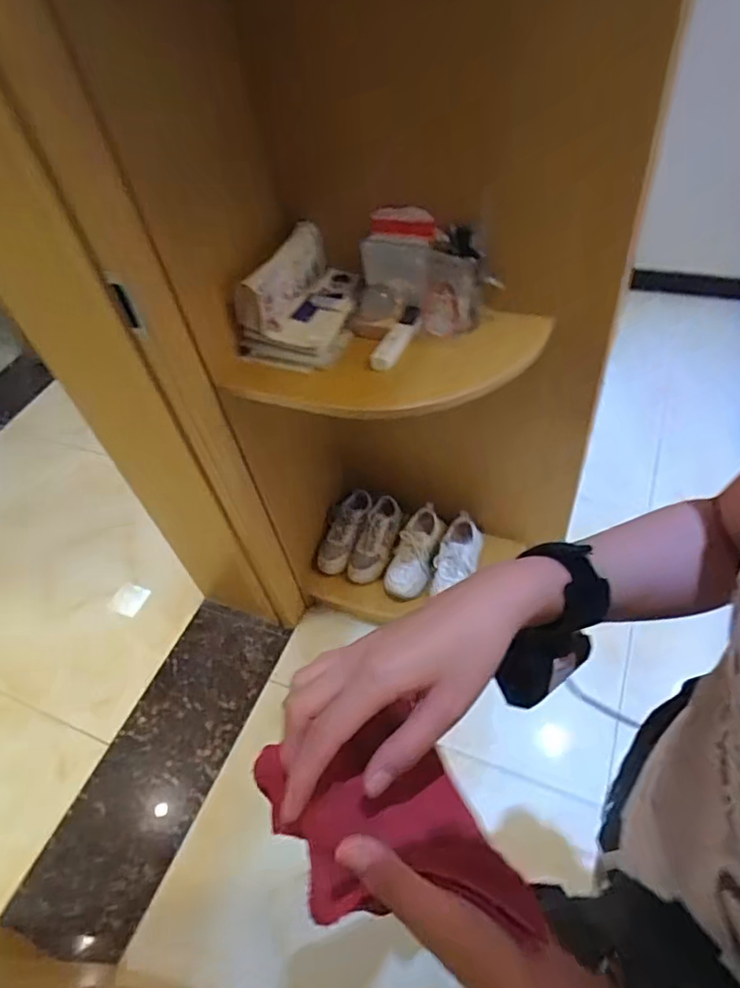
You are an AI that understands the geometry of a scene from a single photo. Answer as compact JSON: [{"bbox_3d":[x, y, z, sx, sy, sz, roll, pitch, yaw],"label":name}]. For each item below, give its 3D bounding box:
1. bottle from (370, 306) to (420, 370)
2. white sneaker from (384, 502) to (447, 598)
[{"bbox_3d":[0.044,-0.259,0.958,0.034,0.025,0.145,17,61,19],"label":"bottle"},{"bbox_3d":[0.116,0.134,1.417,0.093,0.081,0.240,19,71,17],"label":"white sneaker"}]

